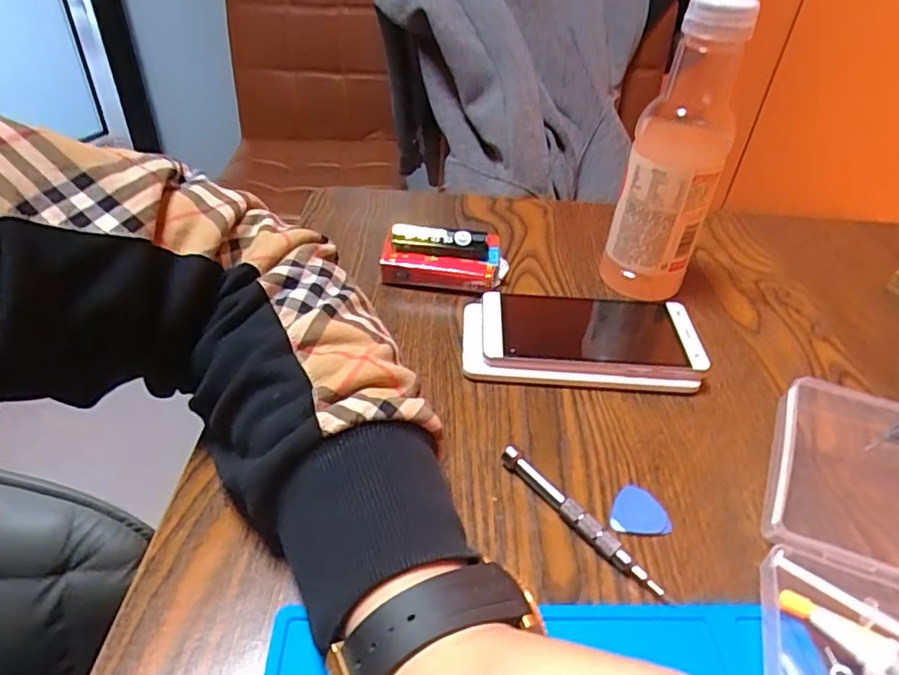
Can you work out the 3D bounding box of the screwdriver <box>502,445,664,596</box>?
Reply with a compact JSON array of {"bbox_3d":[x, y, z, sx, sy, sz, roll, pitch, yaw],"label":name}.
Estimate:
[{"bbox_3d":[0.063,0.089,0.288,0.007,0.012,0.098,-25,48,-31],"label":"screwdriver"}]

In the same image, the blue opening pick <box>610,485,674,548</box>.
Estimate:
[{"bbox_3d":[0.100,0.090,0.296,0.030,0.004,0.028,14,46,17],"label":"blue opening pick"}]

